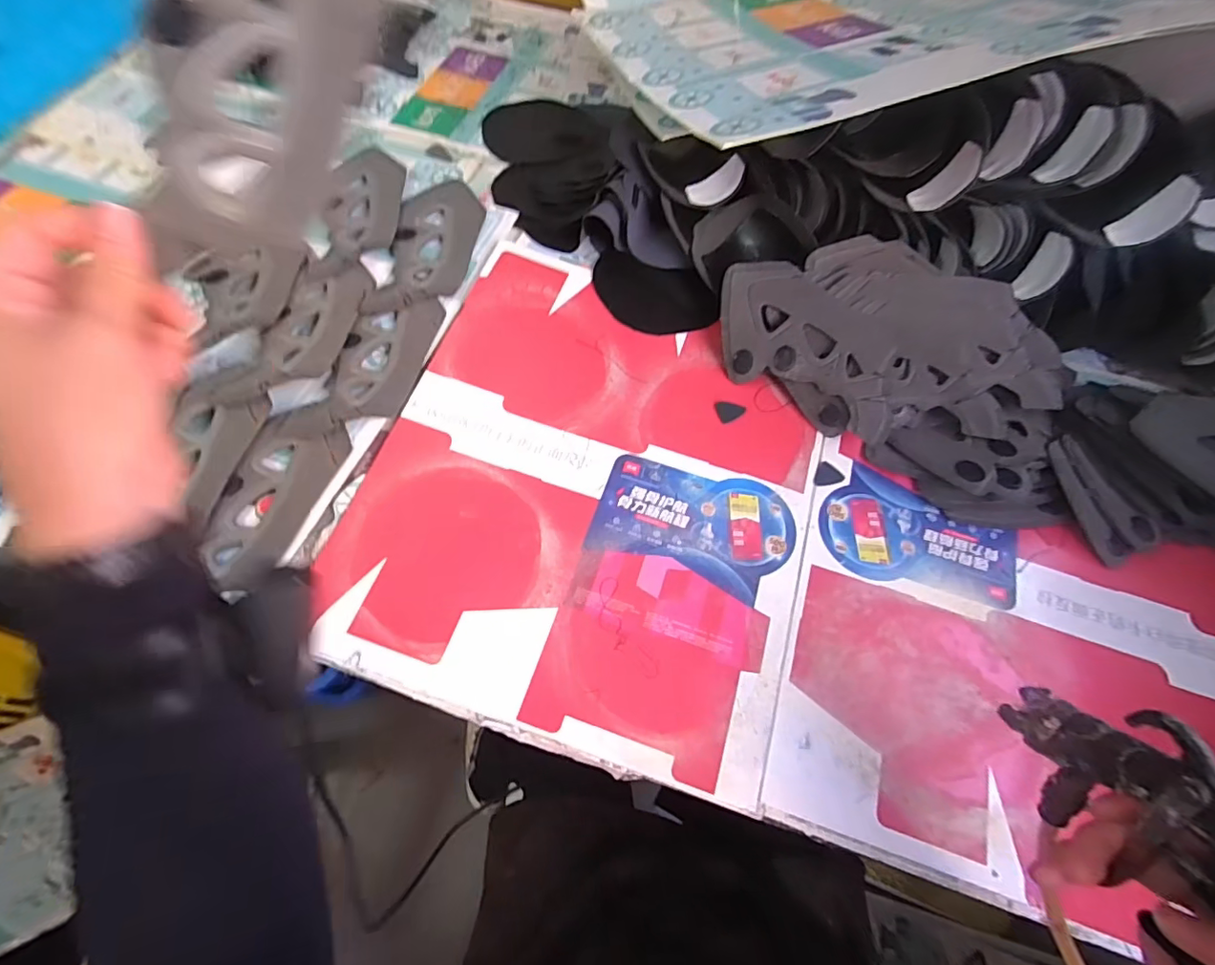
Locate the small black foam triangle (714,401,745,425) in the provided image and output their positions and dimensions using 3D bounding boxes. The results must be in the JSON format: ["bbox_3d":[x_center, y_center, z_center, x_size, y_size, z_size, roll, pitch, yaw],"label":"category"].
[{"bbox_3d":[0.122,-0.072,0.542,0.027,0.004,0.024,-14,65,-10],"label":"small black foam triangle"}]

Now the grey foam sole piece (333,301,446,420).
[{"bbox_3d":[-0.219,-0.127,0.539,0.077,0.012,0.157,10,63,1],"label":"grey foam sole piece"}]

